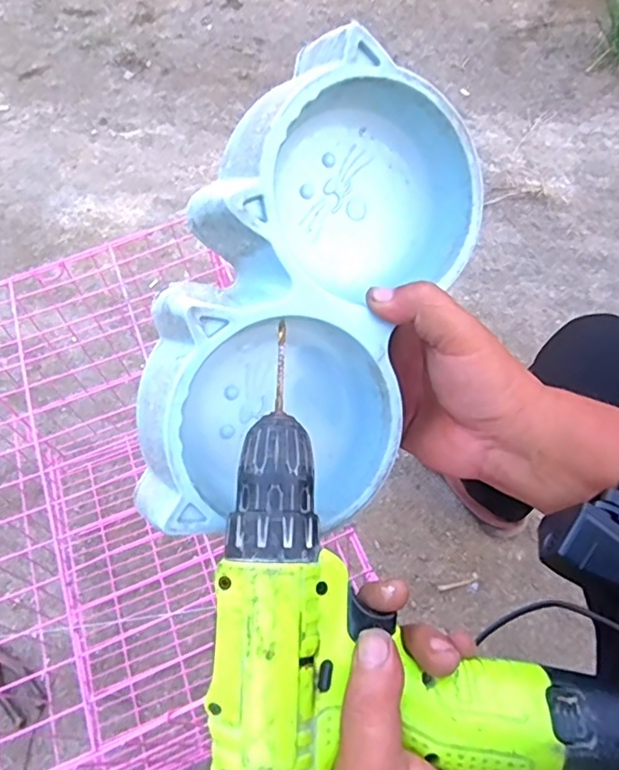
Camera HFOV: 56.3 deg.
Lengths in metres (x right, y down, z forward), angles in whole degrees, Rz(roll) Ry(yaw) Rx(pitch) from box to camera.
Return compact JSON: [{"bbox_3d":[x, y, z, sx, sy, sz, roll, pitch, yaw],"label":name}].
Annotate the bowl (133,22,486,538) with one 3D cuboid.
[{"bbox_3d":[-0.001,-0.042,0.316,0.151,0.048,0.266,16,95,-22],"label":"bowl"}]

